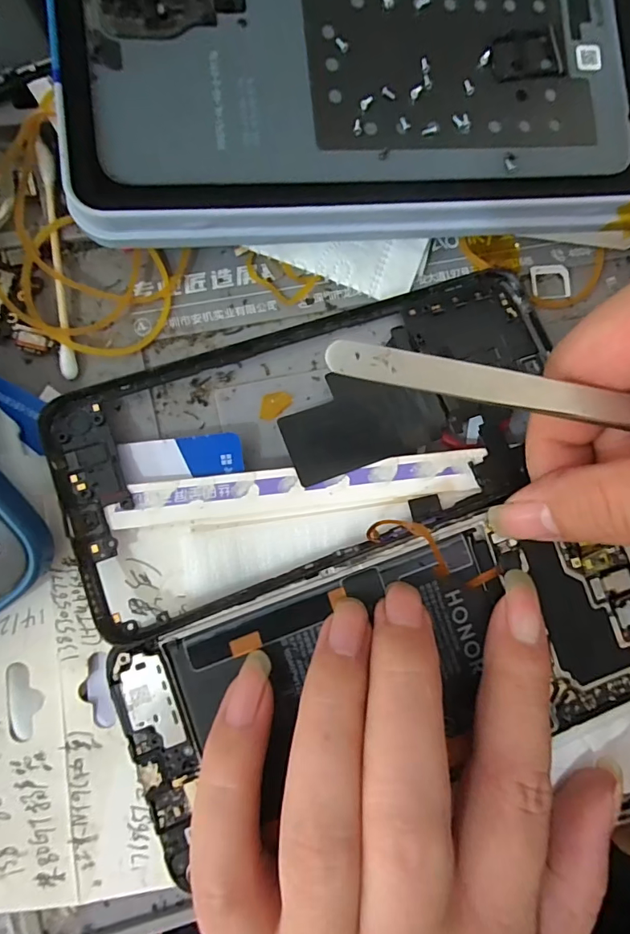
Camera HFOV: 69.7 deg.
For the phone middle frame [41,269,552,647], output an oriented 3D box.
[{"bbox_3d":[0.007,-0.011,0.147,0.166,0.007,0.080,-18,80,-10],"label":"phone middle frame"}]

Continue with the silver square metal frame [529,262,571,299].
[{"bbox_3d":[0.089,-0.070,0.170,0.016,0.004,0.014,-9,87,-8],"label":"silver square metal frame"}]

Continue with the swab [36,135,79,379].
[{"bbox_3d":[-0.082,-0.065,0.145,0.004,0.005,0.073,-6,86,-8],"label":"swab"}]

